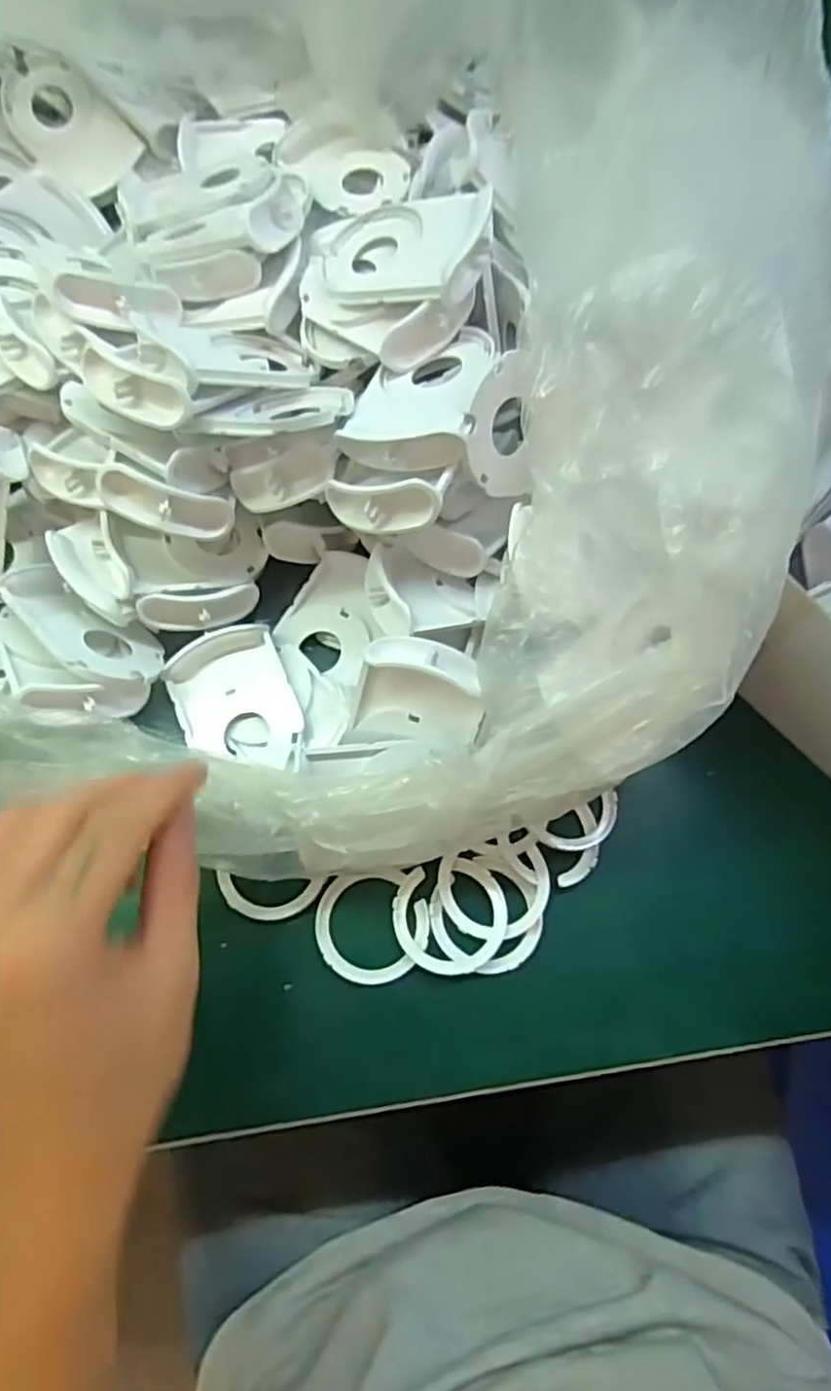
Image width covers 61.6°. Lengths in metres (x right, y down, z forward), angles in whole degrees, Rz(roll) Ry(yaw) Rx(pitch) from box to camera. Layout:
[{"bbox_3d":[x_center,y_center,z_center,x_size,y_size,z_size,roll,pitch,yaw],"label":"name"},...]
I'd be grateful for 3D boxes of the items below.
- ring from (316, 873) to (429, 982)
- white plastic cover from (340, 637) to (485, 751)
[{"bbox_3d":[-0.019,0.104,0.313,0.050,0.007,0.047,1,67,-2],"label":"ring"},{"bbox_3d":[0.000,0.002,0.315,0.057,0.038,0.043,8,67,1],"label":"white plastic cover"}]

